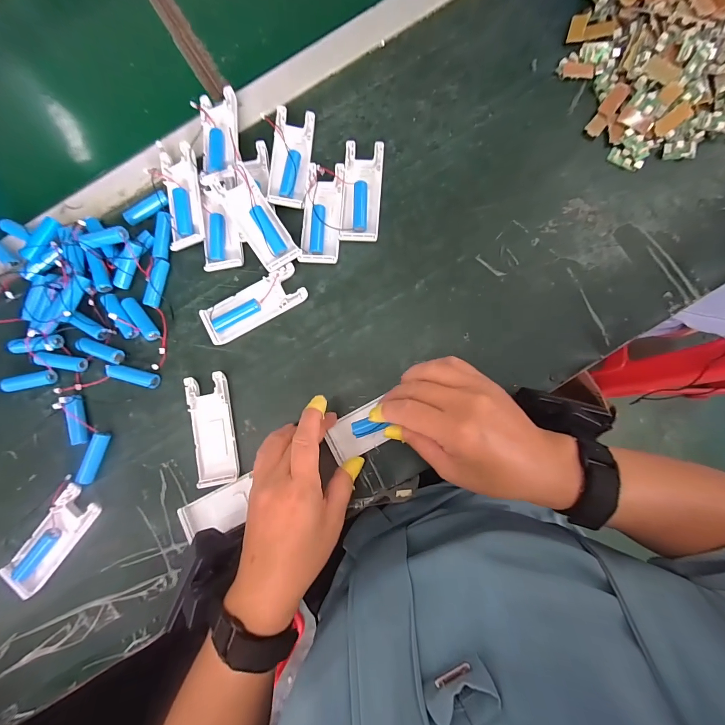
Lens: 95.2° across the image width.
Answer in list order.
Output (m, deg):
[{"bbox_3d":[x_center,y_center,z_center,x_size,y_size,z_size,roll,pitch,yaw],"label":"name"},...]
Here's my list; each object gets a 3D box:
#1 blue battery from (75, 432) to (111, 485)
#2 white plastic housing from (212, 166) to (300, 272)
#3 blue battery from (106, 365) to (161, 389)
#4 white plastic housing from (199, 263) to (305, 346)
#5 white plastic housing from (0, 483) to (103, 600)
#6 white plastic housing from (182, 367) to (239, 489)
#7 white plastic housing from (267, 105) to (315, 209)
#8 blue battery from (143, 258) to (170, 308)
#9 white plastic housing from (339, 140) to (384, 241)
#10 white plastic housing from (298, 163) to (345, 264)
[{"bbox_3d":[-0.268,0.095,0.331,0.012,0.014,0.052,19,86,7],"label":"blue battery"},{"bbox_3d":[-0.107,-0.143,0.329,0.040,0.018,0.106,-34,94,1],"label":"white plastic housing"},{"bbox_3d":[-0.233,0.014,0.334,0.048,0.015,0.016,11,85,6],"label":"blue battery"},{"bbox_3d":[-0.109,-0.058,0.335,0.103,0.014,0.039,-30,82,1],"label":"white plastic housing"},{"bbox_3d":[-0.301,0.172,0.321,0.037,0.015,0.102,37,88,8],"label":"white plastic housing"},{"bbox_3d":[-0.147,0.065,0.324,0.039,0.012,0.104,-11,83,4],"label":"white plastic housing"},{"bbox_3d":[-0.075,-0.213,0.347,0.038,0.017,0.105,5,84,6],"label":"white plastic housing"},{"bbox_3d":[-0.215,-0.083,0.346,0.012,0.015,0.050,10,85,6],"label":"blue battery"},{"bbox_3d":[0.000,-0.175,0.341,0.039,0.013,0.102,4,84,5],"label":"white plastic housing"},{"bbox_3d":[-0.042,-0.153,0.339,0.039,0.014,0.103,3,84,5],"label":"white plastic housing"}]

